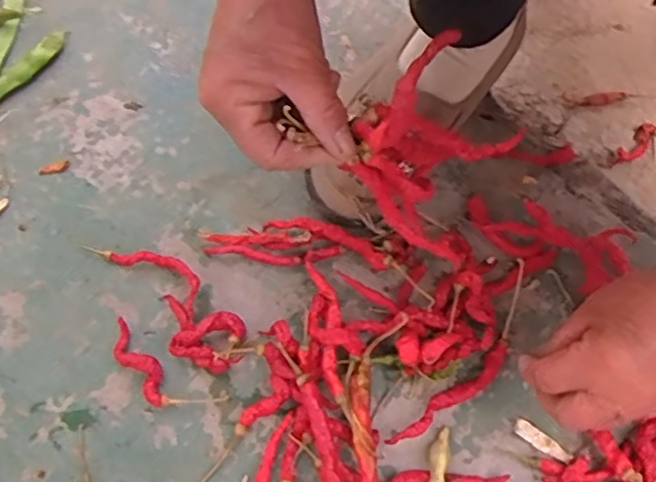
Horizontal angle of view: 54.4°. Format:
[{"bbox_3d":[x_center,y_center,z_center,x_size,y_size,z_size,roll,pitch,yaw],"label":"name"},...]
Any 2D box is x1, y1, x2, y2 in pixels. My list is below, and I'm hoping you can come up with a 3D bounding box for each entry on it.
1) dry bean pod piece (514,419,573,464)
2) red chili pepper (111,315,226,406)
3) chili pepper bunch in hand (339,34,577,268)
[{"bbox_3d":[0.141,0.132,0.418,0.039,0.004,0.011,35,76,10],"label":"dry bean pod piece"},{"bbox_3d":[-0.116,0.090,0.427,0.089,0.020,0.030,36,76,10],"label":"red chili pepper"},{"bbox_3d":[0.064,-0.043,0.336,0.088,0.085,0.074,37,76,10],"label":"chili pepper bunch in hand"}]

